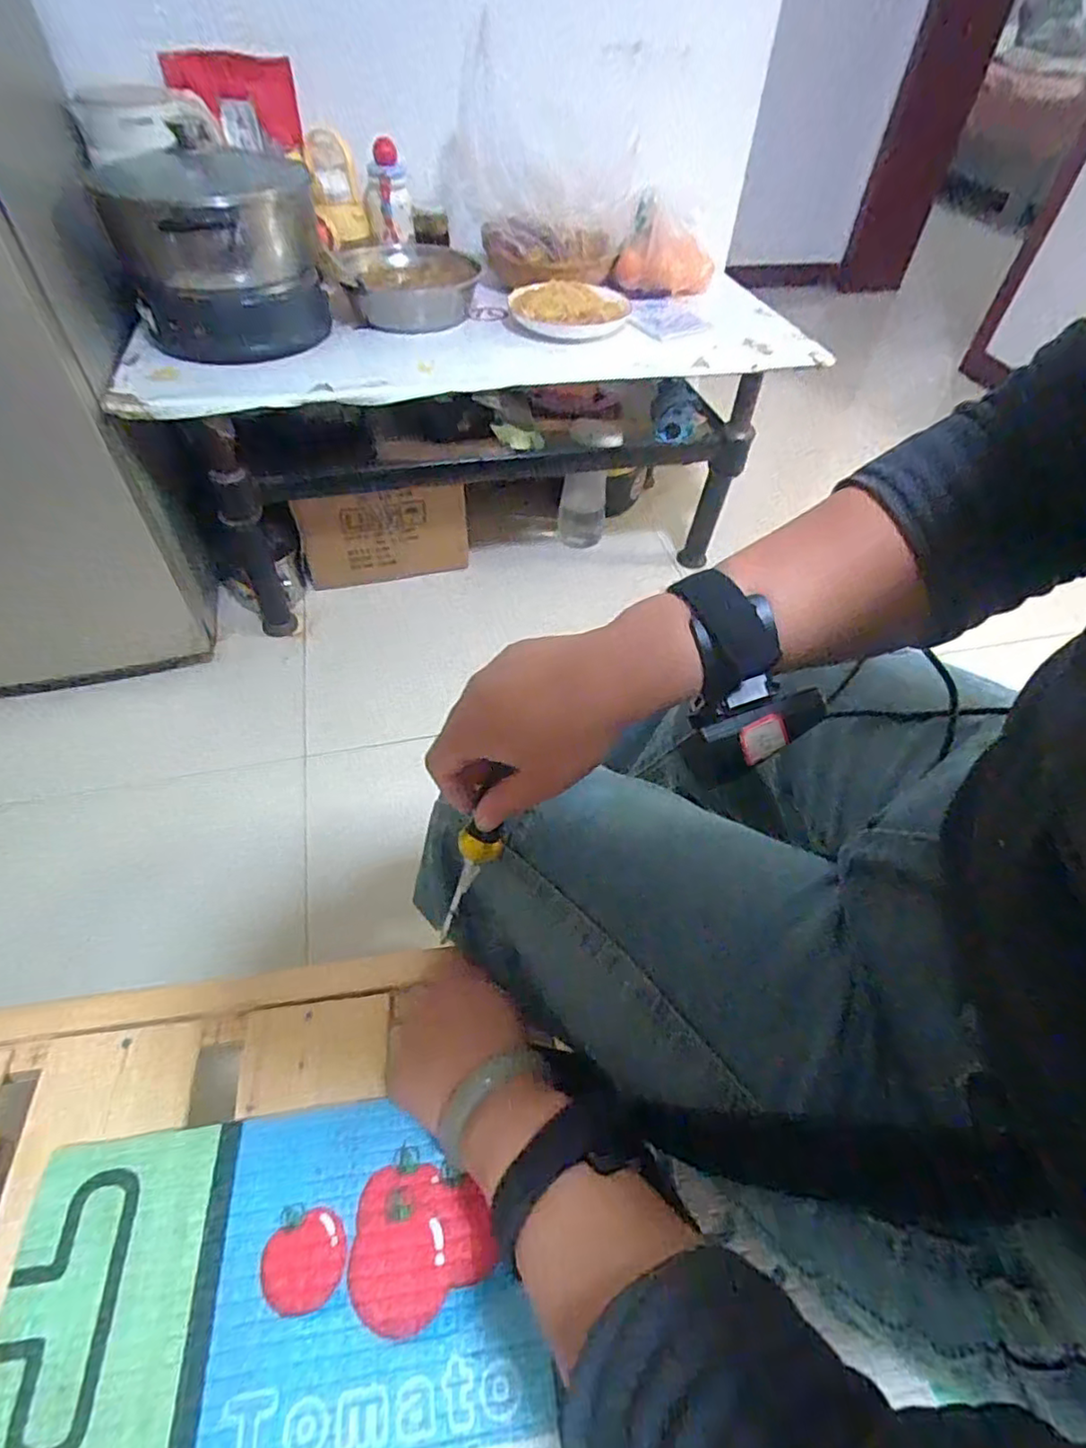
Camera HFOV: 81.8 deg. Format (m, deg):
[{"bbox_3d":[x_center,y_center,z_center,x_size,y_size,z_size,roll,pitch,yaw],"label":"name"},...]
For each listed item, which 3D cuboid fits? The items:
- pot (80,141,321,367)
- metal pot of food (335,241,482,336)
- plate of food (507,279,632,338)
[{"bbox_3d":[-0.428,-0.622,0.847,0.246,0.209,0.256,-14,53,-13],"label":"pot"},{"bbox_3d":[-0.209,-0.703,1.011,0.228,0.075,0.221,-8,52,-9],"label":"metal pot of food"},{"bbox_3d":[0.049,-0.691,1.027,0.193,0.033,0.216,8,51,3],"label":"plate of food"}]

